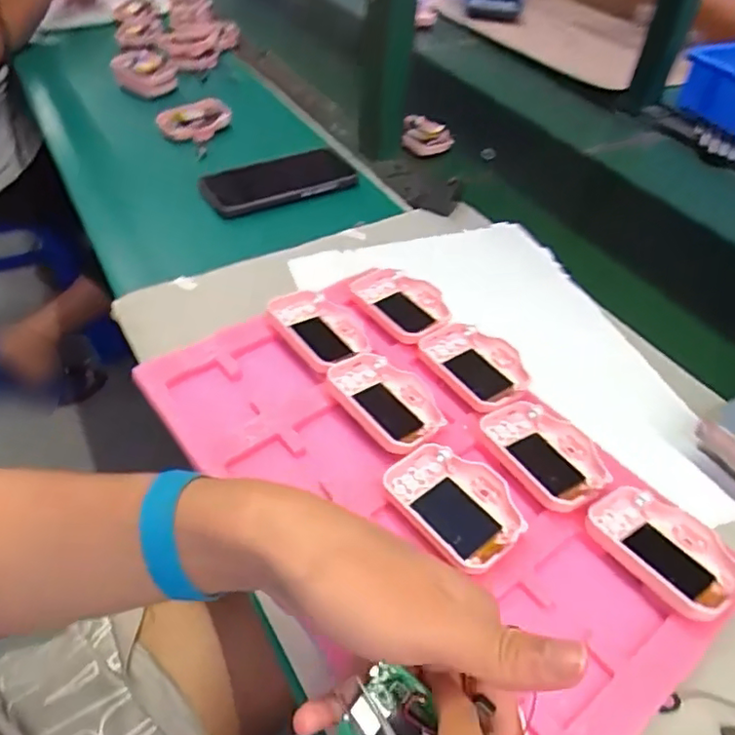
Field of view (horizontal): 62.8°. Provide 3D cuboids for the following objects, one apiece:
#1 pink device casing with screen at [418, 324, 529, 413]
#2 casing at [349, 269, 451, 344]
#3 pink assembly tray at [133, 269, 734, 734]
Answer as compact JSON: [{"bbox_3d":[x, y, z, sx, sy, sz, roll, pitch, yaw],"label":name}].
[{"bbox_3d":[0.084,-0.002,0.462,0.065,0.014,0.086,-25,52,-26],"label":"pink device casing with screen"},{"bbox_3d":[0.029,-0.053,0.509,0.060,0.020,0.088,-25,52,-26],"label":"casing"},{"bbox_3d":[0.038,0.061,0.400,0.238,0.023,0.358,-30,54,-29],"label":"pink assembly tray"}]

